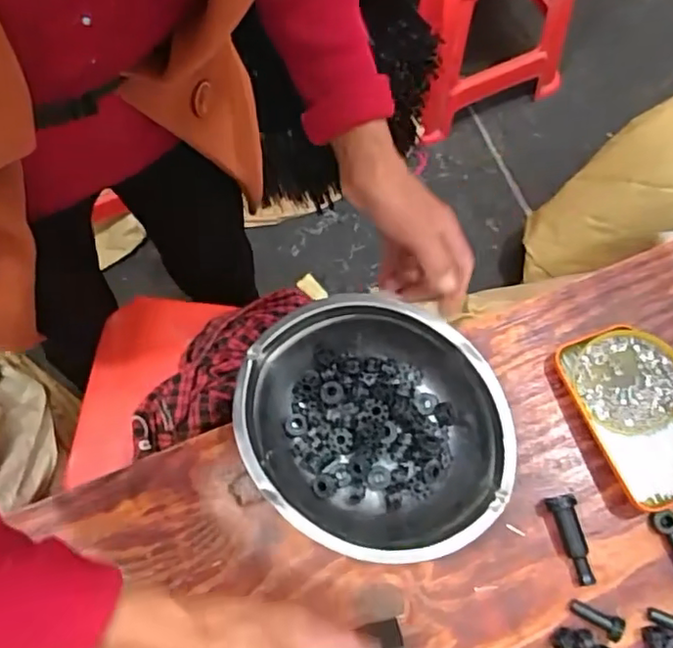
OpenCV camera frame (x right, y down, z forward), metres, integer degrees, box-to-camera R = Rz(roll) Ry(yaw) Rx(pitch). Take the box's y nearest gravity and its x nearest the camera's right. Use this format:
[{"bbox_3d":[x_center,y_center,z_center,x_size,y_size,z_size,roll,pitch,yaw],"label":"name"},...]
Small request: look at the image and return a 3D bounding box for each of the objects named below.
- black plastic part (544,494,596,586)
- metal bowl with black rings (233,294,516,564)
[{"bbox_3d":[0.182,0.166,0.474,0.020,0.022,0.068,-17,78,-3],"label":"black plastic part"},{"bbox_3d":[0.027,0.078,0.484,0.214,0.066,0.175,42,81,9],"label":"metal bowl with black rings"}]

